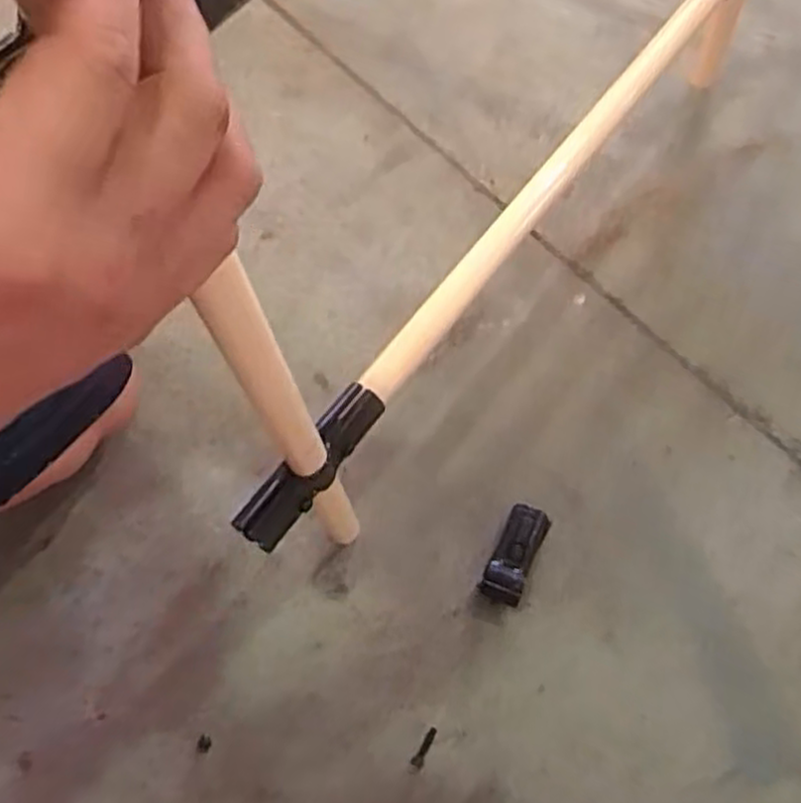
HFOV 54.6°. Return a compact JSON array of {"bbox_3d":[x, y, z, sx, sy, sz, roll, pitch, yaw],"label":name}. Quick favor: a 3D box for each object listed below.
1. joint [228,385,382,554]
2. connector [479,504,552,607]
[{"bbox_3d":[-0.060,0.045,0.539,0.029,0.031,0.129,35,70,17],"label":"joint"},{"bbox_3d":[0.097,0.130,0.659,0.034,0.026,0.081,23,67,10],"label":"connector"}]

